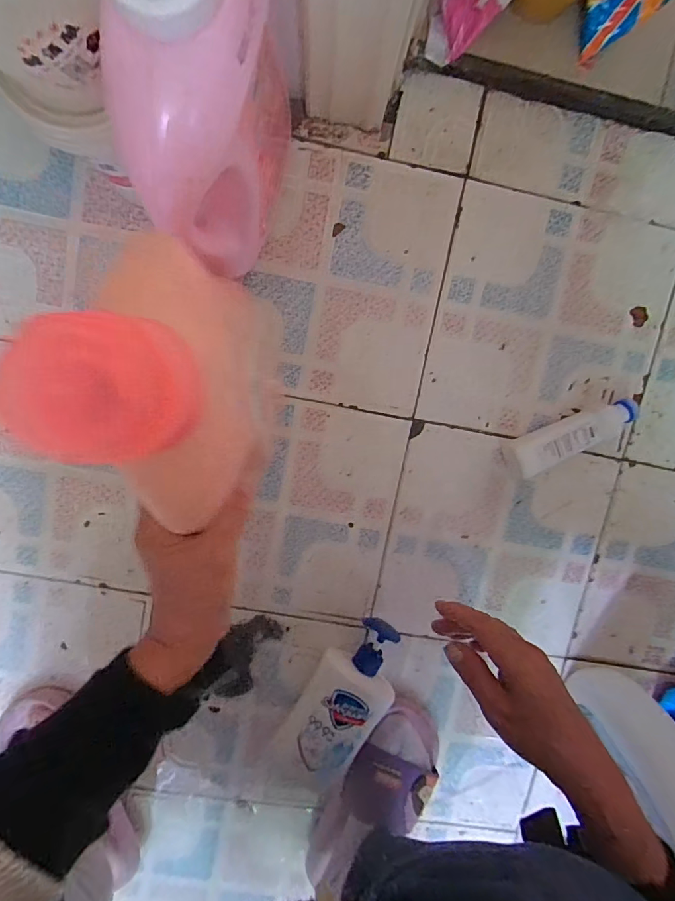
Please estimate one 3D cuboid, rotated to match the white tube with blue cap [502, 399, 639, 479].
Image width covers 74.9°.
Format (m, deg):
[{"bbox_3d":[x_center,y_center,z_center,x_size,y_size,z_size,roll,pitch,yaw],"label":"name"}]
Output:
[{"bbox_3d":[0.263,-0.013,0.480,0.155,0.039,0.049,-18,99,-1],"label":"white tube with blue cap"}]

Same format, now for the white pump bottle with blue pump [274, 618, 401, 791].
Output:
[{"bbox_3d":[0.007,0.278,0.495,0.081,0.059,0.188,38,95,-8],"label":"white pump bottle with blue pump"}]

